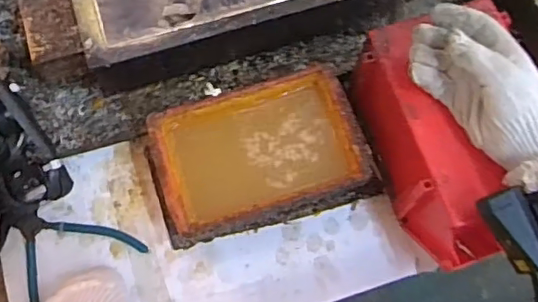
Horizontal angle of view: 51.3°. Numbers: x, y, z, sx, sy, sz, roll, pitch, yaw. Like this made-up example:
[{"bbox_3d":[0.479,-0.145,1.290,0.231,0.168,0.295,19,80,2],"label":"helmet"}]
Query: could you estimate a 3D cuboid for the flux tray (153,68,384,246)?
[{"bbox_3d":[-0.009,0.005,0.591,0.221,0.068,0.138,-16,73,-7],"label":"flux tray"}]

